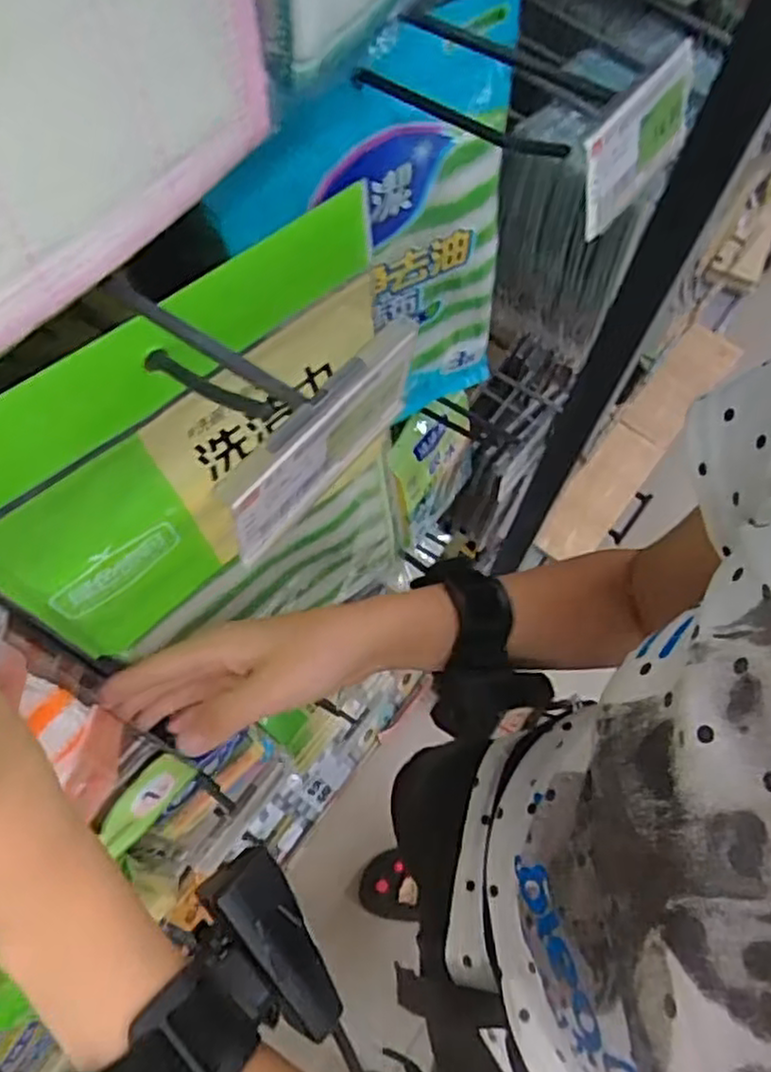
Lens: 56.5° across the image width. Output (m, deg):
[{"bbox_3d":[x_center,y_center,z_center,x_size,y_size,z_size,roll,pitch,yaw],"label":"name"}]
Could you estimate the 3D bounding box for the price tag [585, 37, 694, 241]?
[{"bbox_3d":[0.102,-0.158,0.287,0.004,0.042,0.077,30,69,32],"label":"price tag"}]

